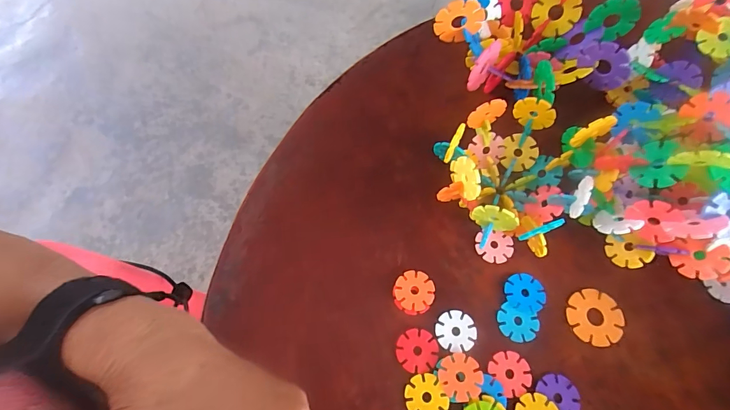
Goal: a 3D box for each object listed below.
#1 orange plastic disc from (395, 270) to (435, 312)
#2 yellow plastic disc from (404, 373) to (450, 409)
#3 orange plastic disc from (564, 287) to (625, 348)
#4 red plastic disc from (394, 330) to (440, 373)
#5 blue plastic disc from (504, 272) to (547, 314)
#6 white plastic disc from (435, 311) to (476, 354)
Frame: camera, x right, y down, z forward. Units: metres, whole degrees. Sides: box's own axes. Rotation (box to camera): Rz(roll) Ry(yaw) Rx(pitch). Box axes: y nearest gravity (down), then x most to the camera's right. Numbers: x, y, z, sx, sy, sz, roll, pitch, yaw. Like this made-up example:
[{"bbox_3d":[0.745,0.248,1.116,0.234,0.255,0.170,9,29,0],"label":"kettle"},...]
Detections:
[{"bbox_3d":[0.041,0.071,0.306,0.030,0.005,0.031,0,67,0],"label":"orange plastic disc"},{"bbox_3d":[0.045,0.143,0.275,0.028,0.004,0.031,-27,70,-11],"label":"yellow plastic disc"},{"bbox_3d":[0.185,0.090,0.298,0.043,0.004,0.041,0,67,0],"label":"orange plastic disc"},{"bbox_3d":[0.041,0.113,0.288,0.032,0.004,0.031,-6,68,-3],"label":"red plastic disc"},{"bbox_3d":[0.132,0.072,0.305,0.032,0.004,0.031,0,67,0],"label":"blue plastic disc"},{"bbox_3d":[0.072,0.100,0.294,0.032,0.004,0.031,-6,68,-3],"label":"white plastic disc"}]

